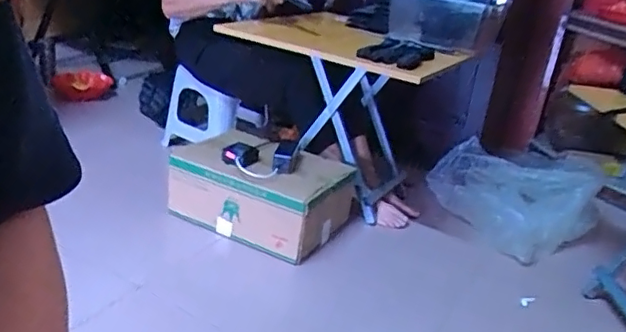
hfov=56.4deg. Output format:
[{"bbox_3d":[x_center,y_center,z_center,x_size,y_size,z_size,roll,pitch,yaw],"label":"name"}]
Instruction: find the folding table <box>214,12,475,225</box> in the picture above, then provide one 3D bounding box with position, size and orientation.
[{"bbox_3d":[0.068,-0.140,1.691,0.606,0.501,0.473,18,25,21],"label":"folding table"}]

